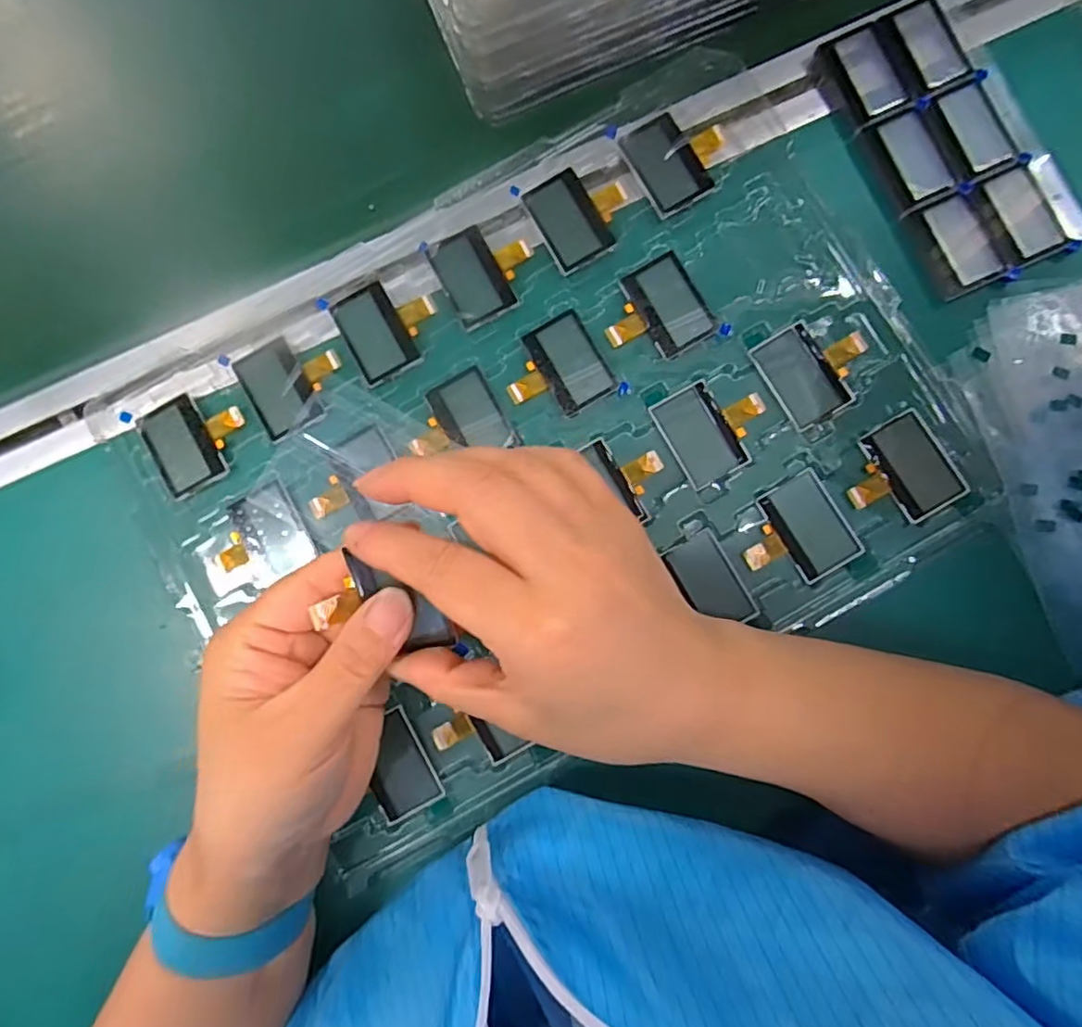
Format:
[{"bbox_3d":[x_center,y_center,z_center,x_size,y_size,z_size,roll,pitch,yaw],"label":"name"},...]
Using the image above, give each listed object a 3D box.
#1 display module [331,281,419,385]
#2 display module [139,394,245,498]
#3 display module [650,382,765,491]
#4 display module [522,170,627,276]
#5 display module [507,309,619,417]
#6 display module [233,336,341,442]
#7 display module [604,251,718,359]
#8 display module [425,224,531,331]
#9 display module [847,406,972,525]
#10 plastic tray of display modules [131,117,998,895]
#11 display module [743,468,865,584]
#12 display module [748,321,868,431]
[{"bbox_3d":[-0.083,-0.090,0.305,0.028,0.004,0.044,-29,83,0],"label":"display module"},{"bbox_3d":[-0.172,-0.038,0.303,0.047,0.004,0.044,-30,83,-1],"label":"display module"},{"bbox_3d":[0.084,-0.042,0.291,0.048,0.004,0.045,-27,83,0],"label":"display module"},{"bbox_3d":[0.020,-0.149,0.302,0.046,0.004,0.046,-30,83,-1],"label":"display module"},{"bbox_3d":[0.007,-0.070,0.298,0.047,0.004,0.045,-30,83,-1],"label":"display module"},{"bbox_3d":[-0.124,-0.067,0.303,0.047,0.004,0.047,-29,83,0],"label":"display module"},{"bbox_3d":[0.055,-0.098,0.297,0.047,0.004,0.046,-30,83,0],"label":"display module"},{"bbox_3d":[-0.027,-0.121,0.303,0.045,0.004,0.046,-27,83,0],"label":"display module"},{"bbox_3d":[0.167,-0.018,0.286,0.046,0.005,0.046,-32,83,-1],"label":"display module"},{"bbox_3d":[0.004,-0.023,0.293,0.353,0.014,0.248,-30,83,-1],"label":"plastic tray of display modules"},{"bbox_3d":[0.119,0.010,0.286,0.048,0.004,0.046,-31,83,-1],"label":"display module"},{"bbox_3d":[0.132,-0.070,0.291,0.047,0.004,0.045,-30,83,-1],"label":"display module"}]

